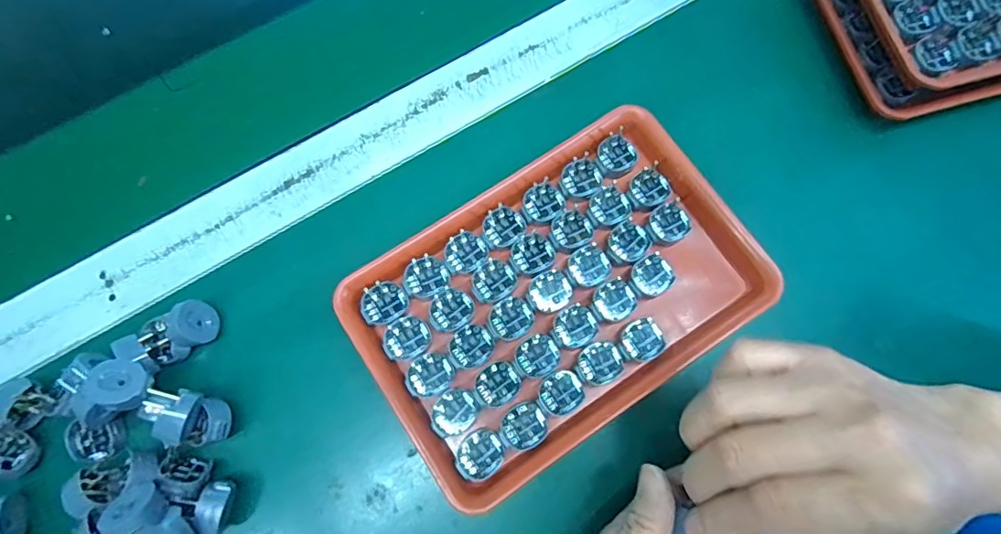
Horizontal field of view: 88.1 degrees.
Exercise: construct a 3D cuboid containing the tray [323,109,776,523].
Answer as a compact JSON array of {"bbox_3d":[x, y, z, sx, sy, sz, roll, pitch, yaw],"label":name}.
[{"bbox_3d":[0.036,0.017,0.322,0.232,0.023,0.159,-33,77,-9],"label":"tray"}]

